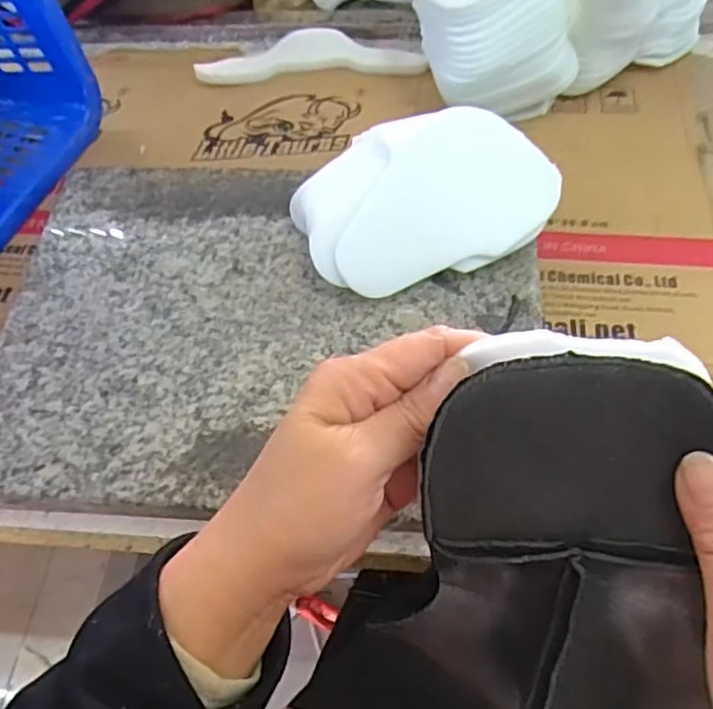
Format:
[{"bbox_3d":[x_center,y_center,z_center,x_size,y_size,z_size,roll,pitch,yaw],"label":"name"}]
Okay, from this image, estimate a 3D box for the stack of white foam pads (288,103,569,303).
[{"bbox_3d":[0.050,-0.115,0.474,0.178,0.047,0.121,-18,58,-7],"label":"stack of white foam pads"}]

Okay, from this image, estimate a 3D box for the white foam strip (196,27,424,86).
[{"bbox_3d":[-0.047,-0.307,0.661,0.228,0.018,0.063,0,58,4],"label":"white foam strip"}]

